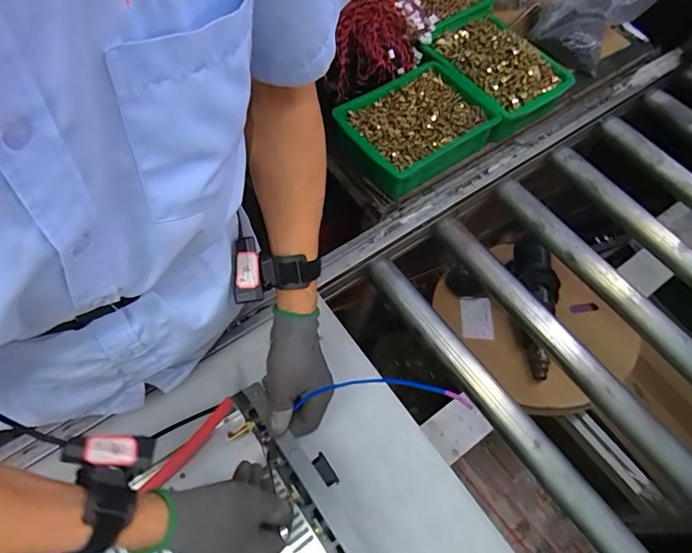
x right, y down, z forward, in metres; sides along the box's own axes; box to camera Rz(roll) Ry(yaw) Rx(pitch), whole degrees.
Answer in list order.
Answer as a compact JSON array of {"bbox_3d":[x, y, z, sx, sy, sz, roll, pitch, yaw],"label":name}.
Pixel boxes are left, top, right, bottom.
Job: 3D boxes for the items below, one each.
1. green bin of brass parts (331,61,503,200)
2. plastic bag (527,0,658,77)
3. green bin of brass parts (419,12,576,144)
[{"bbox_3d":[0.115,-0.255,0.829,0.237,0.084,0.185,-33,68,-19],"label":"green bin of brass parts"},{"bbox_3d":[0.479,-0.522,0.918,0.172,0.141,0.170,35,65,14],"label":"plastic bag"},{"bbox_3d":[0.275,-0.382,0.878,0.180,0.088,0.235,-33,69,-19],"label":"green bin of brass parts"}]

